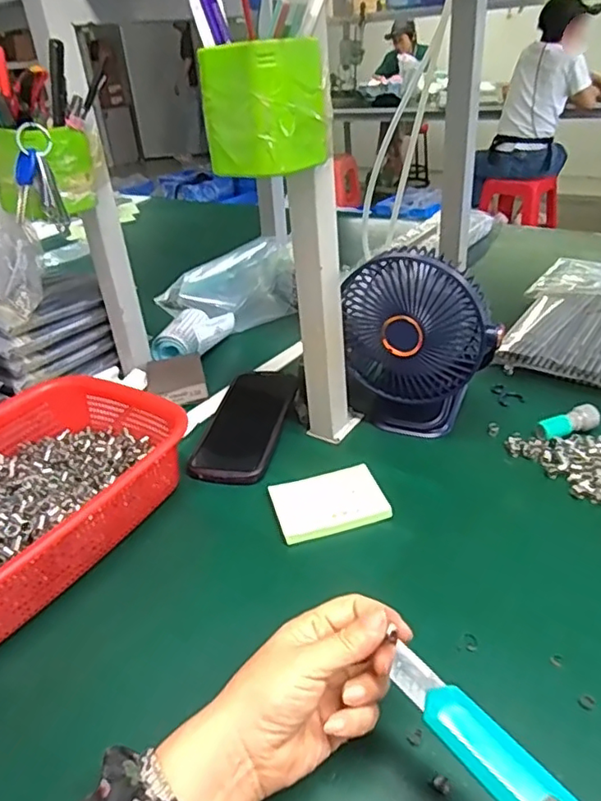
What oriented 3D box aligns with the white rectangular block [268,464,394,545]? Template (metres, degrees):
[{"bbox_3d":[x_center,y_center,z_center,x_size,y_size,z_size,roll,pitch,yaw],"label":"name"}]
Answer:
[{"bbox_3d":[0.026,0.091,0.514,0.094,0.017,0.063,-13,32,-10],"label":"white rectangular block"}]

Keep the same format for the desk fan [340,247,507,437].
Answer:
[{"bbox_3d":[0.111,-0.053,0.568,0.136,0.182,0.080,0,32,10],"label":"desk fan"}]

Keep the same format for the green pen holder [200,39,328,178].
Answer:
[{"bbox_3d":[-0.025,-0.205,0.411,0.067,0.077,0.069,16,38,32],"label":"green pen holder"}]

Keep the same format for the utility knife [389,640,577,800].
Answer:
[{"bbox_3d":[0.096,0.169,0.259,0.022,0.011,0.141,-26,42,-29],"label":"utility knife"}]

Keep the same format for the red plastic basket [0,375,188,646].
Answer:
[{"bbox_3d":[-0.238,0.085,0.510,0.211,0.075,0.295,16,38,32],"label":"red plastic basket"}]

